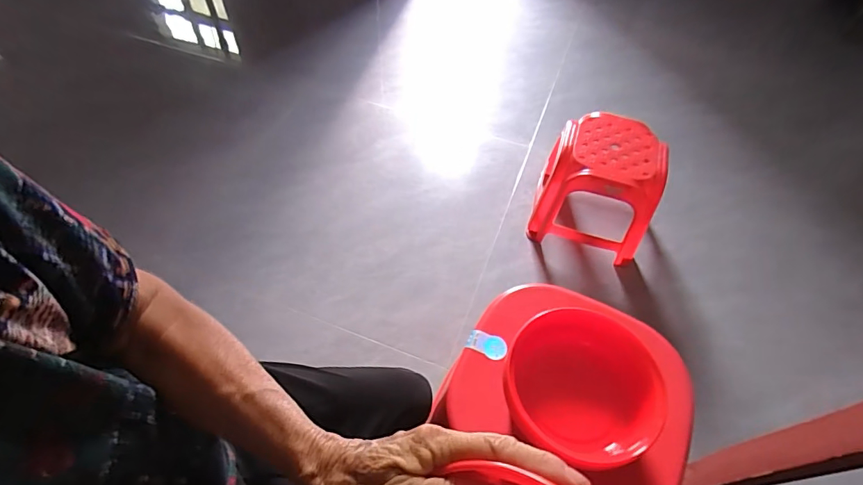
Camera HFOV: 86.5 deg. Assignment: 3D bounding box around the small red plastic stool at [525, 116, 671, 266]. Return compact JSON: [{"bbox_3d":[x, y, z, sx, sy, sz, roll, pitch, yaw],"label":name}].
[{"bbox_3d":[0.438,-0.151,1.230,0.275,0.262,0.276,16,56,9],"label":"small red plastic stool"}]

